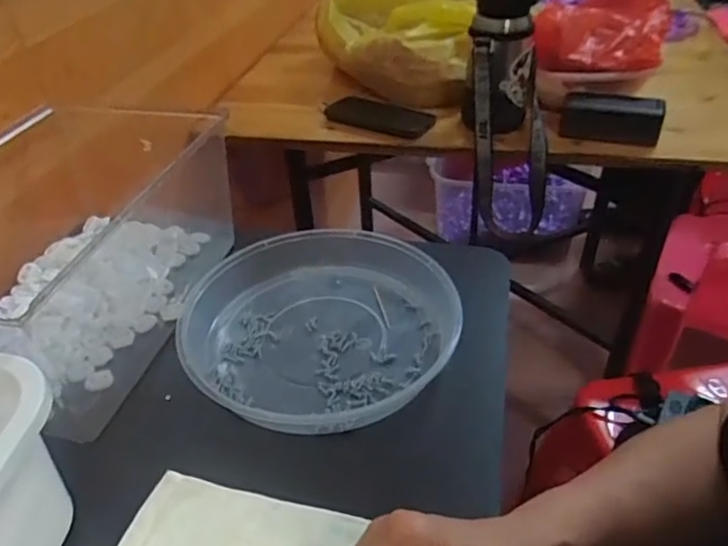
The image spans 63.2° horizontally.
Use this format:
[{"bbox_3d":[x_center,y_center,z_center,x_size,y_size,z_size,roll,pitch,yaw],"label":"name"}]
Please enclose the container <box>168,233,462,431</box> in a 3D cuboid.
[{"bbox_3d":[-0.040,0.039,0.519,0.226,0.036,0.208,-2,39,2],"label":"container"}]

